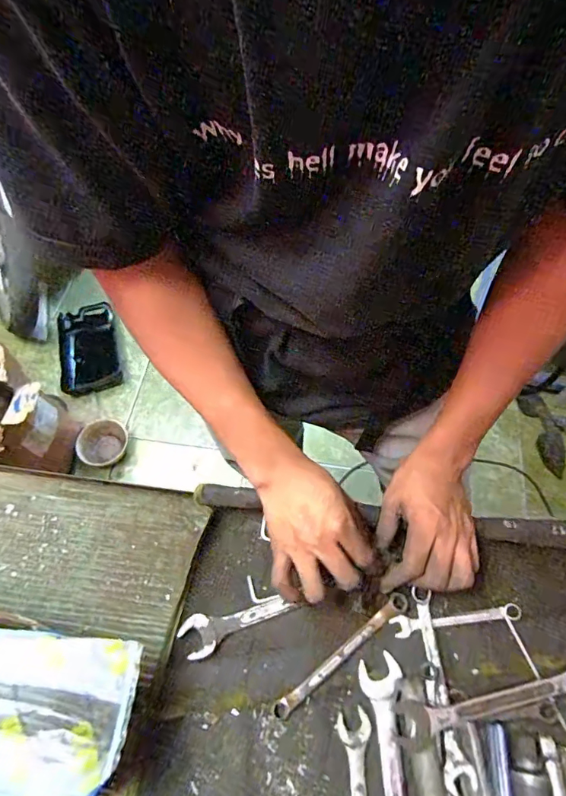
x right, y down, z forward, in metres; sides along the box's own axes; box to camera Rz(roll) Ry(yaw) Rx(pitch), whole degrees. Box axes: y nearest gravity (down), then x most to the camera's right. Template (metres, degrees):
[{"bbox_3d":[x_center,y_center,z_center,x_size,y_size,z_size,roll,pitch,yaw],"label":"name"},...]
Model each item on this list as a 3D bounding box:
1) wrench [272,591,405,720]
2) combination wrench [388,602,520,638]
[{"bbox_3d":[0.058,0.242,0.426,0.155,0.007,0.014,-34,65,-17],"label":"wrench"},{"bbox_3d":[0.171,0.220,0.444,0.126,0.009,0.019,-6,61,-1],"label":"combination wrench"}]

